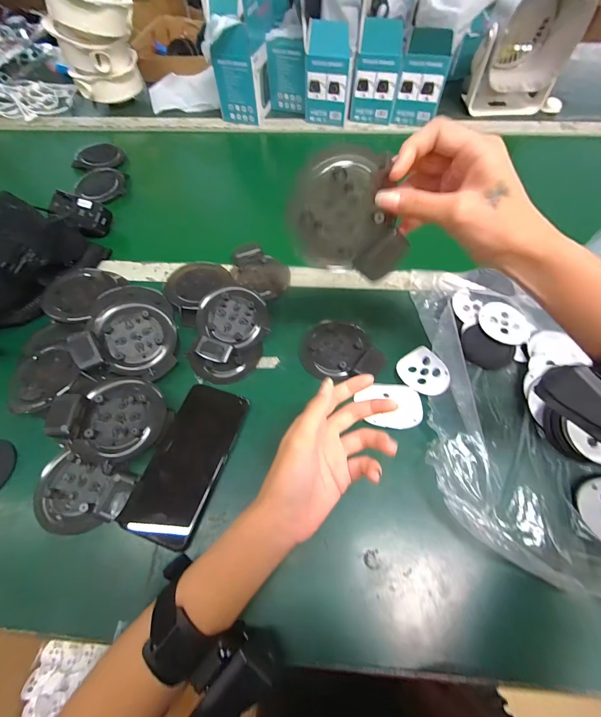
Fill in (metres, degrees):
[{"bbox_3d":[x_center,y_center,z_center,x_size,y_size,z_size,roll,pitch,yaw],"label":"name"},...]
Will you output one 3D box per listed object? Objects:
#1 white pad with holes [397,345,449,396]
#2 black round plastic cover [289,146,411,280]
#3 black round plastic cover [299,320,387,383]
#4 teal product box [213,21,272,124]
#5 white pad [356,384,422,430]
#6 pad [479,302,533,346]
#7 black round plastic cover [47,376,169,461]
[{"bbox_3d":[0.143,0.015,0.357,0.045,0.010,0.062,-37,52,9],"label":"white pad with holes"},{"bbox_3d":[0.036,-0.110,0.245,0.084,0.096,0.011,-19,32,6],"label":"black round plastic cover"},{"bbox_3d":[0.050,-0.014,0.373,0.096,0.019,0.076,5,59,3],"label":"black round plastic cover"},{"bbox_3d":[-0.120,-0.574,0.617,0.085,0.143,0.084,15,63,9],"label":"teal product box"},{"bbox_3d":[0.100,0.053,0.342,0.072,0.012,0.053,9,59,5],"label":"white pad"},{"bbox_3d":[0.257,-0.045,0.386,0.059,0.009,0.059,28,63,16],"label":"pad"},{"bbox_3d":[-0.196,0.057,0.314,0.096,0.034,0.081,12,60,7],"label":"black round plastic cover"}]

